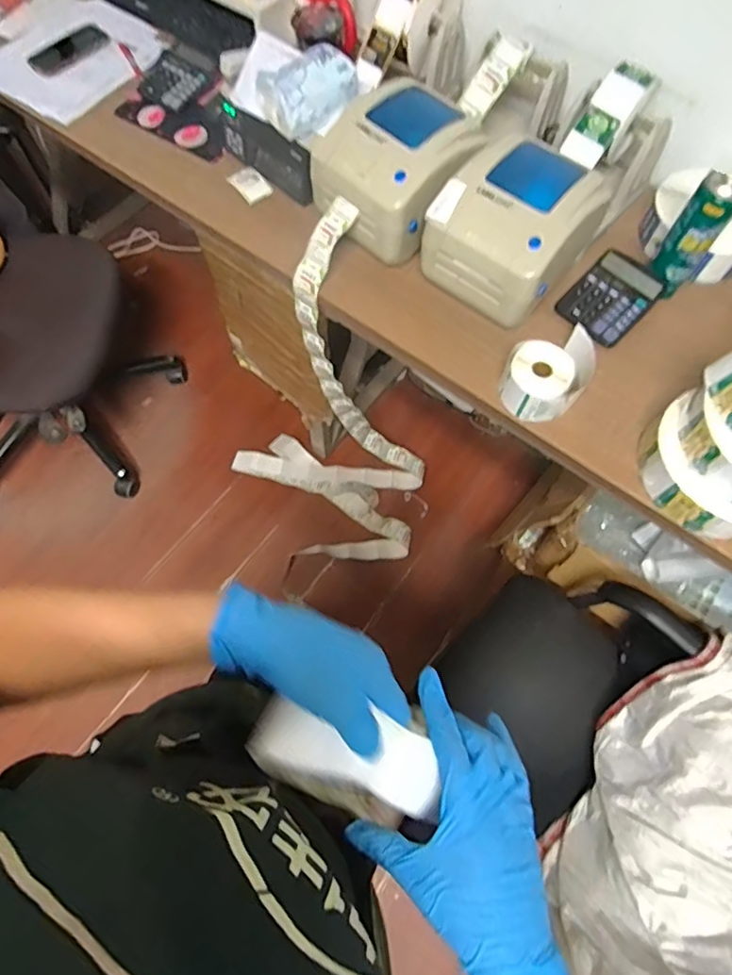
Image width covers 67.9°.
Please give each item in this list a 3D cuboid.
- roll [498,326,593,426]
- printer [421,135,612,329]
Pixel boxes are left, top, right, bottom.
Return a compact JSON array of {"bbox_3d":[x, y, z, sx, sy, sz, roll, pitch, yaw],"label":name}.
[{"bbox_3d":[0.269,-0.162,0.803,0.141,0.075,0.113,-15,69,-7],"label":"roll"},{"bbox_3d":[0.225,-0.391,0.838,0.194,0.155,0.222,35,71,13],"label":"printer"}]

